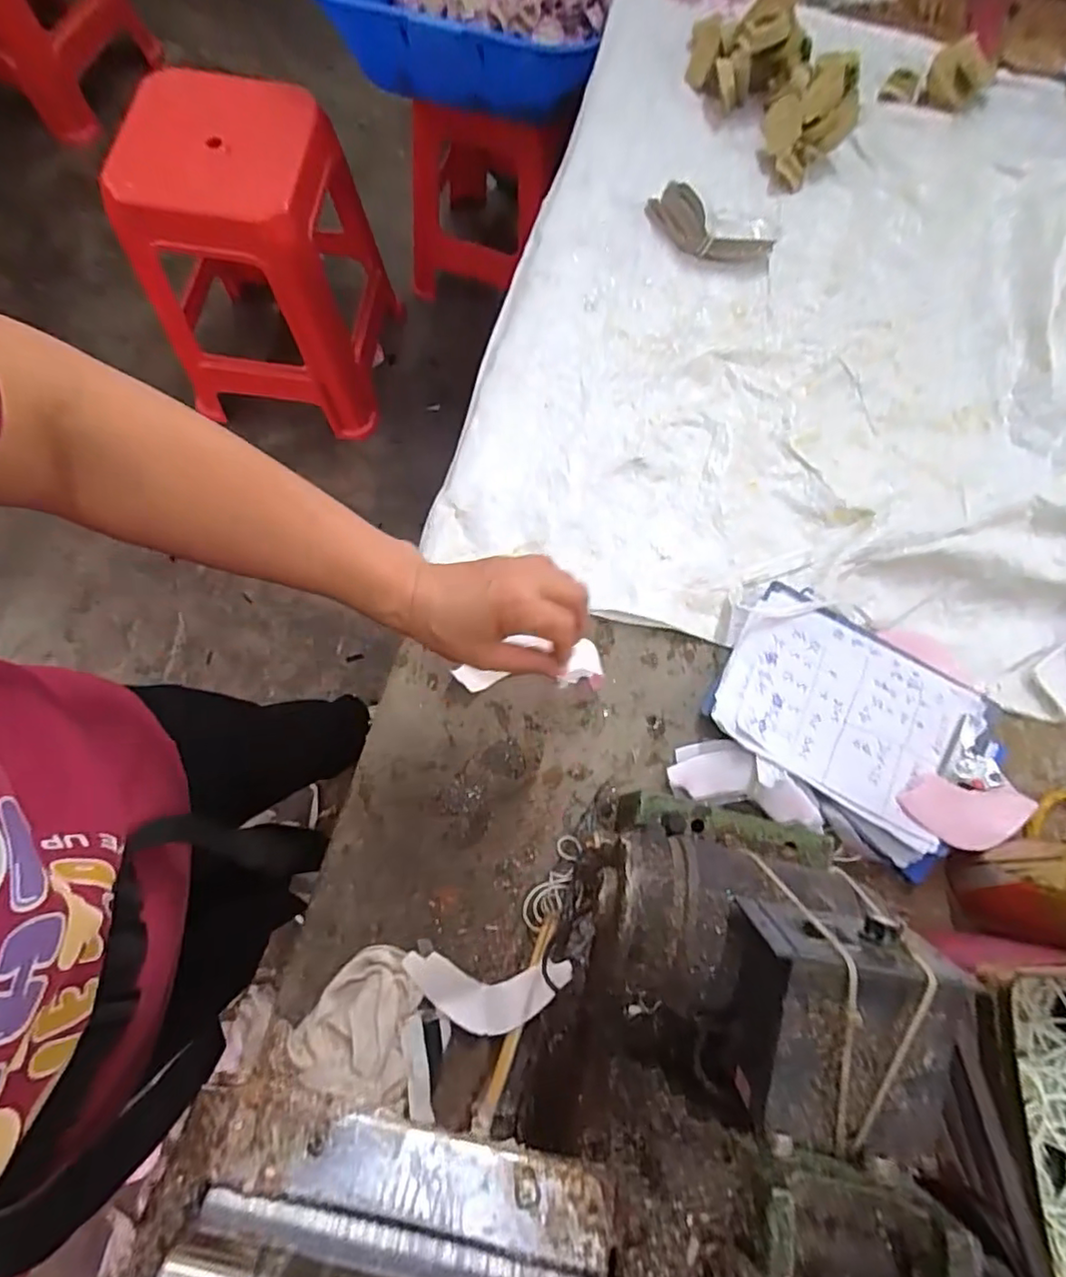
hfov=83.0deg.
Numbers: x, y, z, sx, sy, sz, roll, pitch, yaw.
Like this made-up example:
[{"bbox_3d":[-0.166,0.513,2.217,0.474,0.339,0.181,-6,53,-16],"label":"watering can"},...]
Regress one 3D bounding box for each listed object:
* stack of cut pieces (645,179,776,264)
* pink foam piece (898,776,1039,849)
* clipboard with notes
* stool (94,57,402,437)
[{"bbox_3d":[0.195,-0.464,0.679,0.152,0.044,0.047,26,74,4],"label":"stack of cut pieces"},{"bbox_3d":[0.357,0.144,0.493,0.105,0.008,0.054,7,74,-2],"label":"pink foam piece"},{"bbox_3d":[0.275,0.068,0.518,0.228,0.034,0.161,36,75,7],"label":"clipboard with notes"},{"bbox_3d":[-0.521,-0.724,1.216,0.394,0.508,0.368,2,74,-3],"label":"stool"}]

